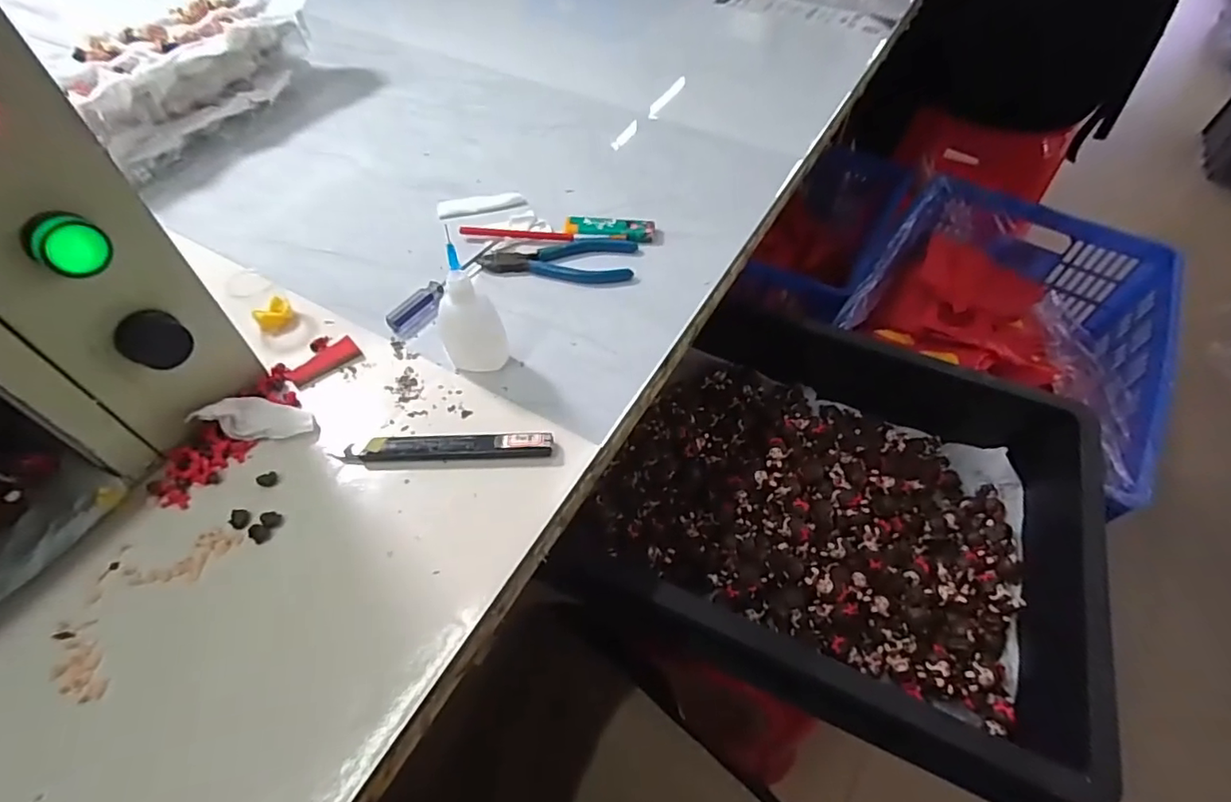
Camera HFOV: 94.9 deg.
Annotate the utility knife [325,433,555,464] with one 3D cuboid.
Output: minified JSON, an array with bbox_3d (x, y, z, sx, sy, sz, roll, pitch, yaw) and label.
[{"bbox_3d":[-0.107,0.031,0.363,0.133,0.012,0.019,-2,53,-1],"label":"utility knife"}]

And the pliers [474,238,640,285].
[{"bbox_3d":[-0.048,-0.119,0.477,0.126,0.007,0.047,2,53,2],"label":"pliers"}]

